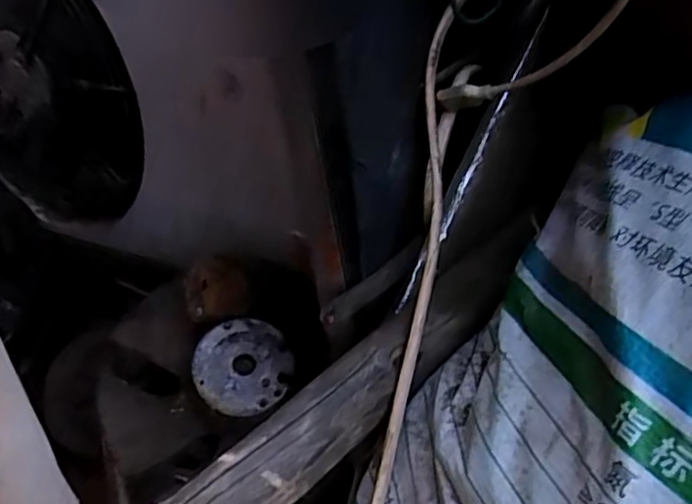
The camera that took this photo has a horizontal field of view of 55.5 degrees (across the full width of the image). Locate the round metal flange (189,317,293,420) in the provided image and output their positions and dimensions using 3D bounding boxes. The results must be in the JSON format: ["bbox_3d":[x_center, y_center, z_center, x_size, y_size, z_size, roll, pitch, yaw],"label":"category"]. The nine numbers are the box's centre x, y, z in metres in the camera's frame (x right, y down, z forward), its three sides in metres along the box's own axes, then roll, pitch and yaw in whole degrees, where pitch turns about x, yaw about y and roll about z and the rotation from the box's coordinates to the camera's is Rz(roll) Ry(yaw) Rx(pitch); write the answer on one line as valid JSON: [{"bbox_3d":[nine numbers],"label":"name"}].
[{"bbox_3d":[-0.066,0.074,0.427,0.060,0.005,0.063,5,57,-8],"label":"round metal flange"}]

